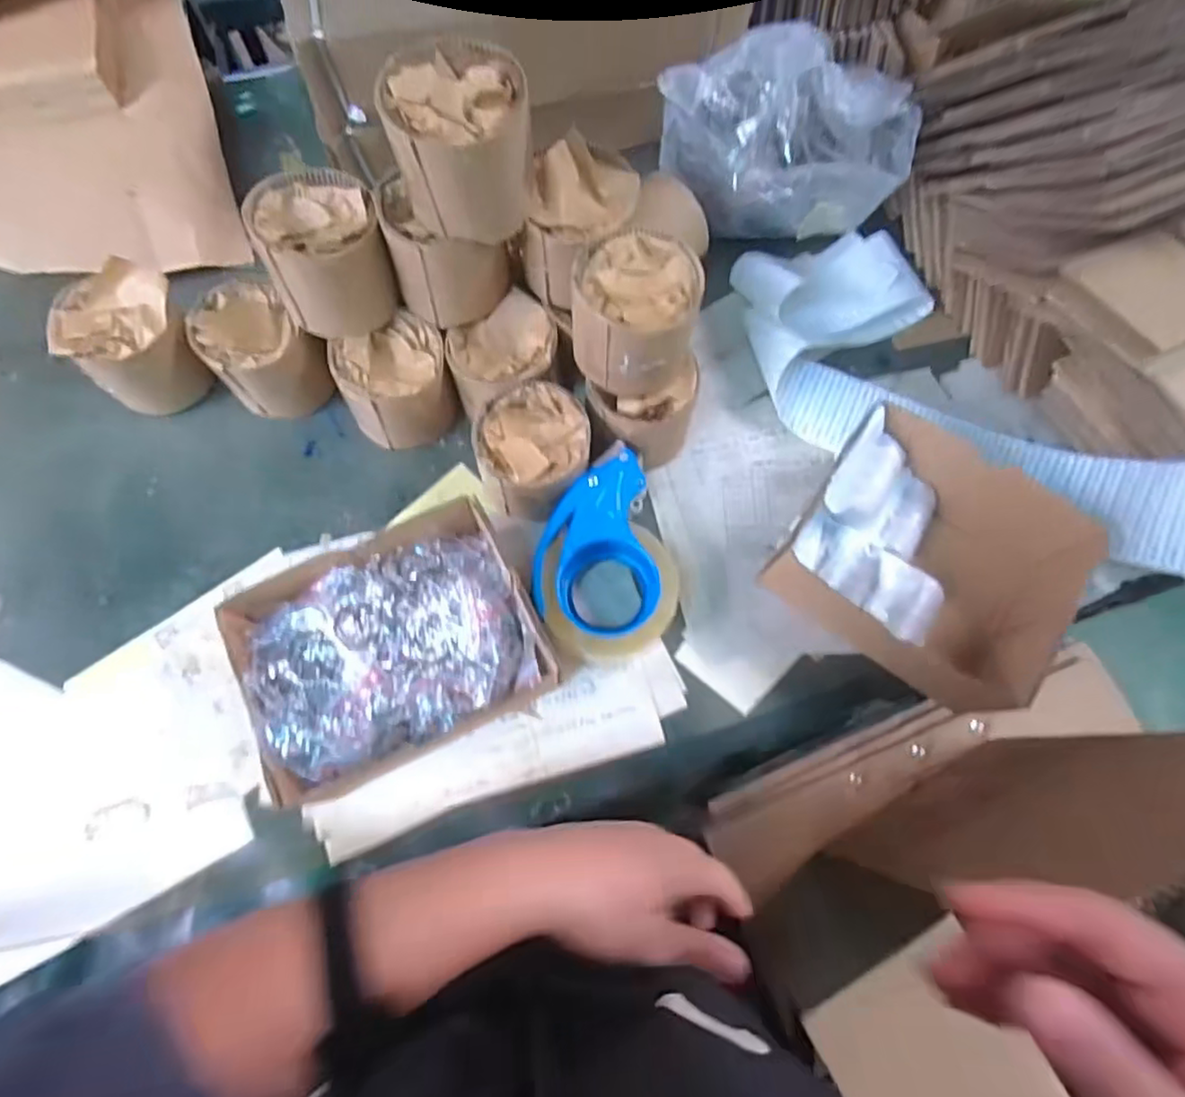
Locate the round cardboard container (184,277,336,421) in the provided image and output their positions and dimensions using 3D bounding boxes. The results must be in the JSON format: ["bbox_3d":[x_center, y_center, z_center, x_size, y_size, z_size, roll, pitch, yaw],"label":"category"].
[{"bbox_3d":[-0.282,-0.166,0.560,0.104,0.085,0.079,43,77,11],"label":"round cardboard container"}]

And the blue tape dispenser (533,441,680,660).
[{"bbox_3d":[0.012,0.005,0.525,0.107,0.058,0.161,5,73,0],"label":"blue tape dispenser"}]

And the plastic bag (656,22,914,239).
[{"bbox_3d":[0.168,-0.371,0.588,0.214,0.160,0.115,7,73,1],"label":"plastic bag"}]

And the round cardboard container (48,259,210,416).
[{"bbox_3d":[-0.388,-0.174,0.556,0.091,0.089,0.087,0,73,-1],"label":"round cardboard container"}]

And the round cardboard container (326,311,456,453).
[{"bbox_3d":[-0.165,-0.140,0.557,0.086,0.083,0.079,0,73,-1],"label":"round cardboard container"}]

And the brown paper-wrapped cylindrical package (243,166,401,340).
[{"bbox_3d":[-0.203,-0.227,0.507,0.086,0.087,0.093,0,73,-1],"label":"brown paper-wrapped cylindrical package"}]

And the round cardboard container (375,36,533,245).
[{"bbox_3d":[-0.087,-0.272,0.435,0.088,0.085,0.083,0,73,-1],"label":"round cardboard container"}]

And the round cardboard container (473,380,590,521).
[{"bbox_3d":[-0.048,-0.078,0.536,0.088,0.071,0.096,0,73,-1],"label":"round cardboard container"}]

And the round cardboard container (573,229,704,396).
[{"bbox_3d":[0.034,-0.176,0.496,0.093,0.084,0.087,0,73,-1],"label":"round cardboard container"}]

